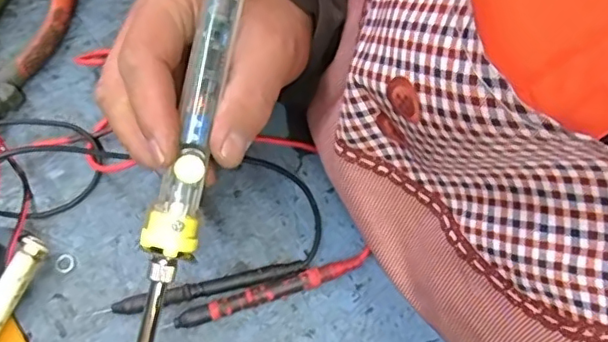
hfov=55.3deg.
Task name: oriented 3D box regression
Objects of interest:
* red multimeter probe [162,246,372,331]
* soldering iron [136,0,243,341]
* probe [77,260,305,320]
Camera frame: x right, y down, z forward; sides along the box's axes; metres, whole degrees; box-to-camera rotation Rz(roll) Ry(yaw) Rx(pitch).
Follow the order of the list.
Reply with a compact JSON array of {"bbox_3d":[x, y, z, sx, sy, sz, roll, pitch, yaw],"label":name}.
[{"bbox_3d":[-0.017,0.063,0.306,0.111,0.009,0.011,-18,68,-9],"label":"red multimeter probe"},{"bbox_3d":[-0.052,-0.013,0.264,0.022,0.018,0.226,12,88,3],"label":"soldering iron"},{"bbox_3d":[-0.058,0.063,0.306,0.116,0.009,0.009,-11,67,-6],"label":"probe"}]

